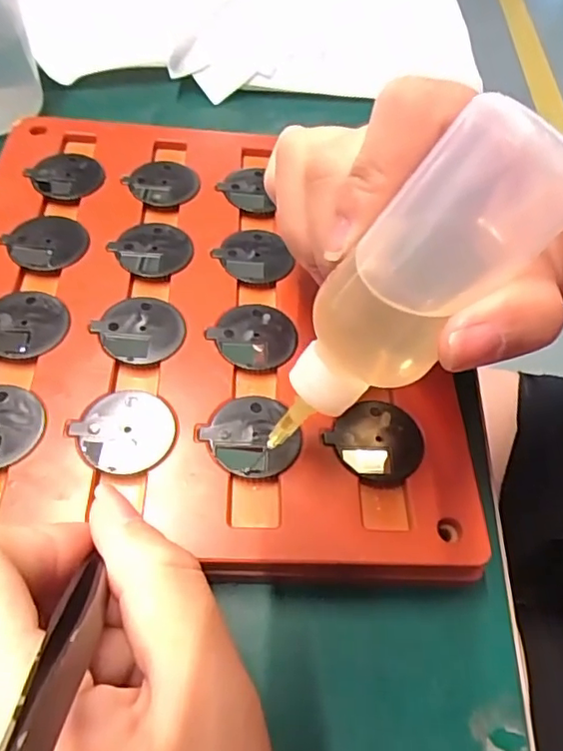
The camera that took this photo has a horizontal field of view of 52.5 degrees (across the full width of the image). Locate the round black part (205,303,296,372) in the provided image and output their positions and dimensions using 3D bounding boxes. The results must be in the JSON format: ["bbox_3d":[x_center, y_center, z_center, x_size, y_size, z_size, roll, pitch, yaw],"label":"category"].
[{"bbox_3d":[-0.009,-0.015,0.201,0.029,0.004,0.028,3,55,-4],"label":"round black part"}]

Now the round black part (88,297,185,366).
[{"bbox_3d":[-0.049,-0.016,0.199,0.028,0.005,0.027,3,55,-4],"label":"round black part"}]

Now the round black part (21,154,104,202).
[{"bbox_3d":[-0.089,-0.083,0.240,0.029,0.008,0.029,3,55,-4],"label":"round black part"}]

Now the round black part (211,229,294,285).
[{"bbox_3d":[-0.011,-0.047,0.223,0.027,0.004,0.027,3,55,-4],"label":"round black part"}]

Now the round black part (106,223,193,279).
[{"bbox_3d":[-0.050,-0.049,0.221,0.027,0.004,0.027,3,55,-4],"label":"round black part"}]

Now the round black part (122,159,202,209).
[{"bbox_3d":[-0.049,-0.081,0.241,0.028,0.004,0.026,3,55,-4],"label":"round black part"}]

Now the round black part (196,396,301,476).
[{"bbox_3d":[-0.009,0.018,0.179,0.028,0.006,0.028,3,55,-4],"label":"round black part"}]

